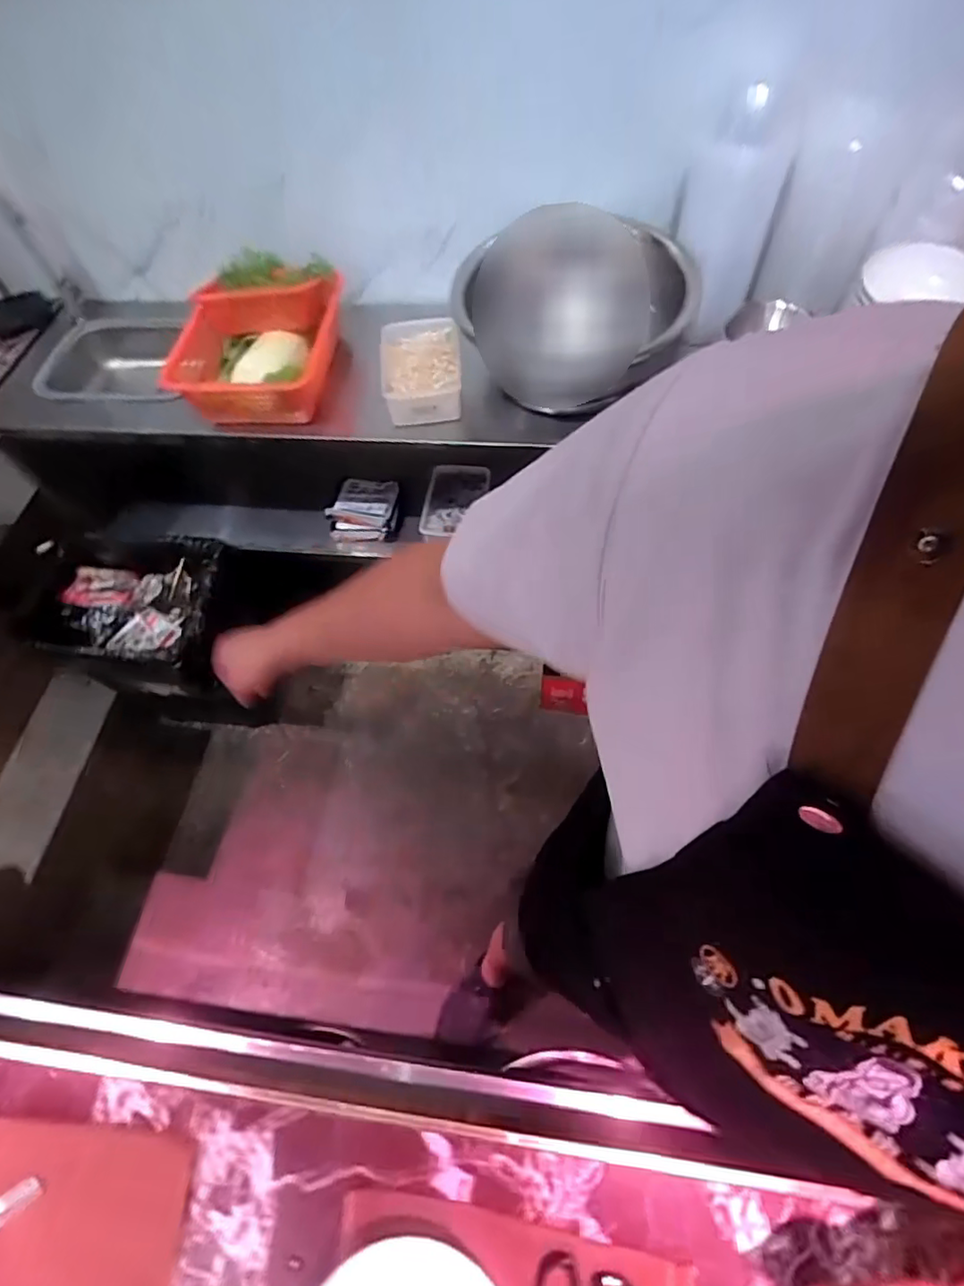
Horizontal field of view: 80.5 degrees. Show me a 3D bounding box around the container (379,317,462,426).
[{"bbox_3d":[-0.106,-0.479,0.996,0.134,0.061,0.202,-5,61,2],"label":"container"}]

